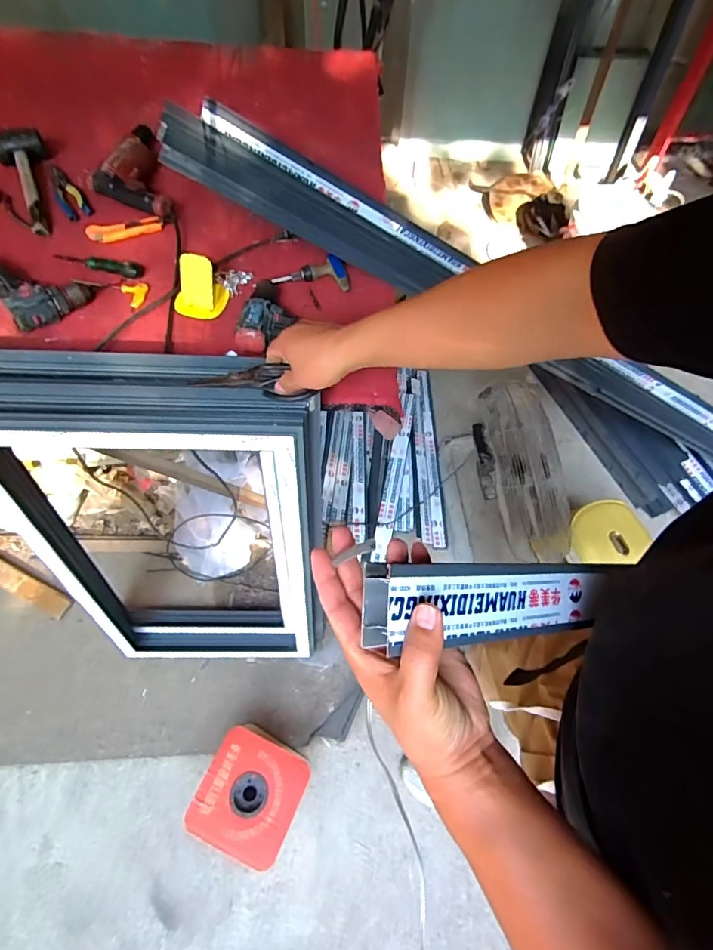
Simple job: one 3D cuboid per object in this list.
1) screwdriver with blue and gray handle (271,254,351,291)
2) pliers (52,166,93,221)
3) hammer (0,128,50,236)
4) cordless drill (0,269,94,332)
[{"bbox_3d":[-0.089,-0.385,0.874,0.144,0.028,0.069,-8,65,-5],"label":"screwdriver with blue and gray handle"},{"bbox_3d":[-0.618,-0.600,0.971,0.052,0.012,0.195,-32,69,-15],"label":"pliers"},{"bbox_3d":[-0.684,-0.622,0.958,0.104,0.049,0.308,-26,68,-13],"label":"hammer"},{"bbox_3d":[-0.602,-0.347,0.816,0.218,0.050,0.136,34,68,14],"label":"cordless drill"}]

